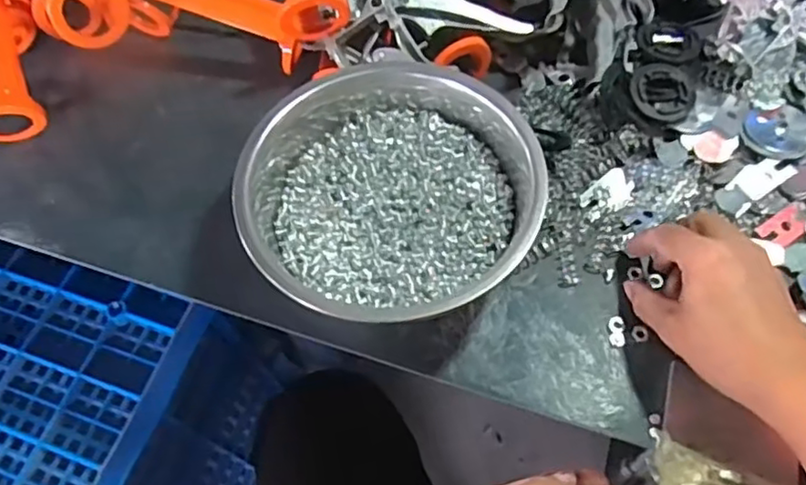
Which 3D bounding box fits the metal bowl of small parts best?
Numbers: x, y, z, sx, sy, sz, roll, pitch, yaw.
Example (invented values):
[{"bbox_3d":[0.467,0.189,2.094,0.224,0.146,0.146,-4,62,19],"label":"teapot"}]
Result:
[{"bbox_3d":[-0.005,-0.026,0.417,0.175,0.079,0.165,-2,63,3],"label":"metal bowl of small parts"}]

